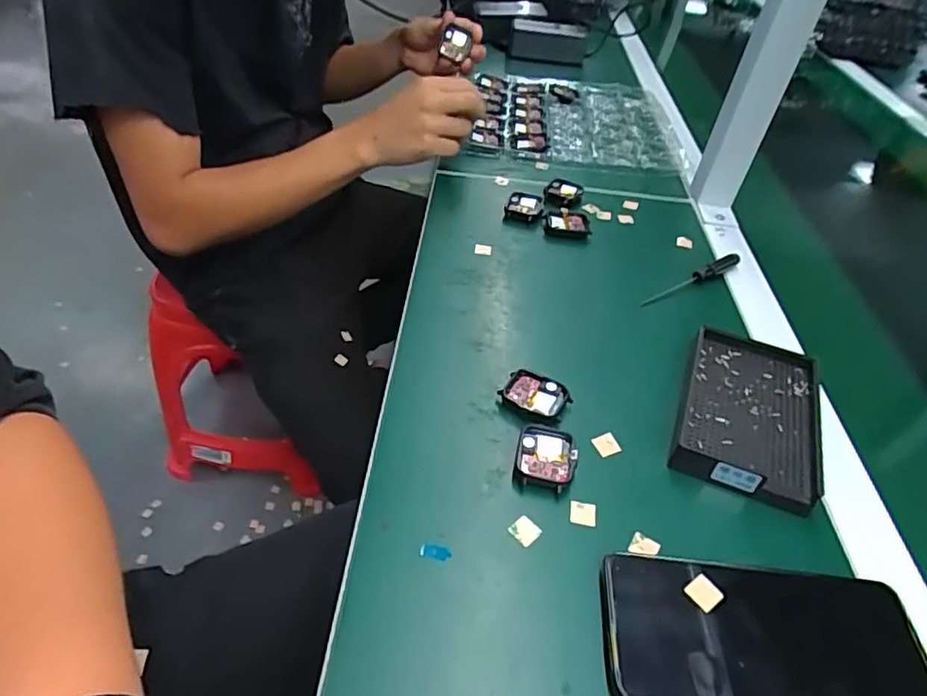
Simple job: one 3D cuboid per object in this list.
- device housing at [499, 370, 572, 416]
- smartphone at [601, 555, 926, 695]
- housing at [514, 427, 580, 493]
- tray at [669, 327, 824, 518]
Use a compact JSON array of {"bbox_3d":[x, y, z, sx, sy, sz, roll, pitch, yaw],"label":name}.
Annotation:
[{"bbox_3d":[0.052,0.035,0.429,0.047,0.012,0.035,23,45,16],"label":"device housing"},{"bbox_3d":[0.157,0.152,0.306,0.163,0.007,0.078,5,42,3],"label":"smartphone"},{"bbox_3d":[0.054,0.073,0.388,0.038,0.012,0.046,14,43,8],"label":"housing"},{"bbox_3d":[0.207,0.046,0.427,0.091,0.026,0.140,21,44,14],"label":"tray"}]

